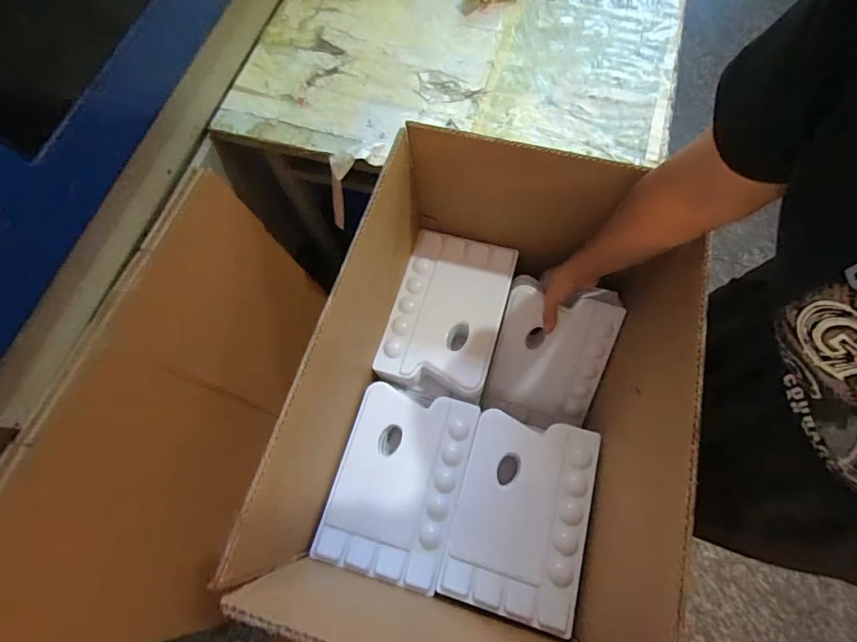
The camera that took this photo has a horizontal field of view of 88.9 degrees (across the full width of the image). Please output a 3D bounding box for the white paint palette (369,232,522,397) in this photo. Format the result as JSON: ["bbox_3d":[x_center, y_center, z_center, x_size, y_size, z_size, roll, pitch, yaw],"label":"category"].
[{"bbox_3d":[0.029,-0.017,0.659,0.158,0.021,0.234,15,72,8],"label":"white paint palette"}]

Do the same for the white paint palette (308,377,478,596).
[{"bbox_3d":[-0.037,0.207,0.573,0.157,0.025,0.230,15,72,8],"label":"white paint palette"}]

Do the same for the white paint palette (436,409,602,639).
[{"bbox_3d":[0.121,0.239,0.551,0.162,0.021,0.233,15,72,8],"label":"white paint palette"}]

